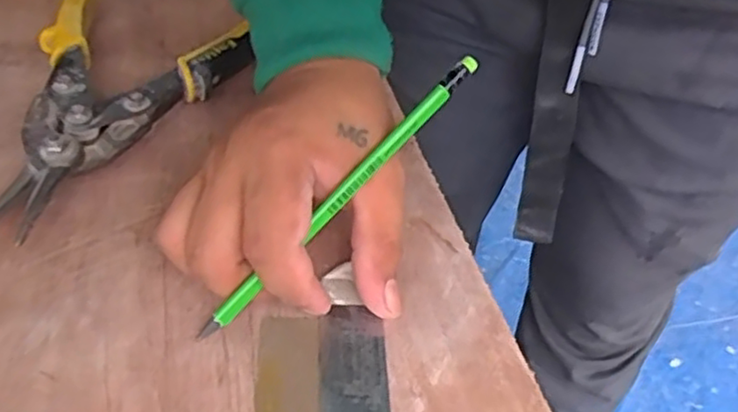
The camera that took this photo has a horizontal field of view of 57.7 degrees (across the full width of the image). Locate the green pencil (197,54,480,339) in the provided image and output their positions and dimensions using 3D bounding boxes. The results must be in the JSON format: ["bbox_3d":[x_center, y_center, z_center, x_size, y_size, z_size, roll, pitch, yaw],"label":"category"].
[{"bbox_3d":[-0.011,-0.005,0.286,0.163,0.008,0.007,-46,60,-8],"label":"green pencil"}]

